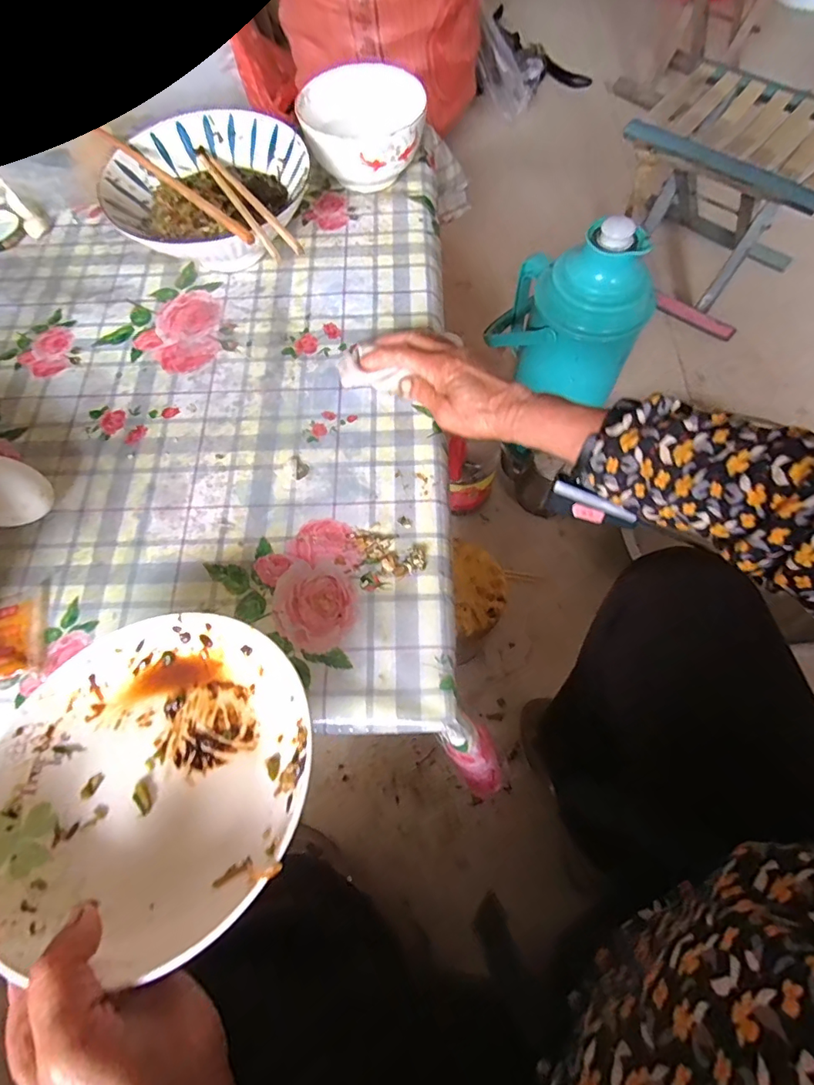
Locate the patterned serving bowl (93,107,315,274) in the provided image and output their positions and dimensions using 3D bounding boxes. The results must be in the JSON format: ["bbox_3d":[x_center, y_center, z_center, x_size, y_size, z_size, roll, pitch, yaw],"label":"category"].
[{"bbox_3d":[-0.187,-0.334,0.487,0.176,0.080,0.169,0,66,0],"label":"patterned serving bowl"}]

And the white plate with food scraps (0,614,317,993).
[{"bbox_3d":[-0.139,0.125,0.272,0.172,0.028,0.172,-3,55,4],"label":"white plate with food scraps"}]

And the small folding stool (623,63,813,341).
[{"bbox_3d":[0.580,-0.645,0.939,0.332,0.277,0.287,37,71,15],"label":"small folding stool"}]

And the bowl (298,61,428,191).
[{"bbox_3d":[-0.046,-0.427,0.525,0.121,0.077,0.121,0,66,0],"label":"bowl"}]

